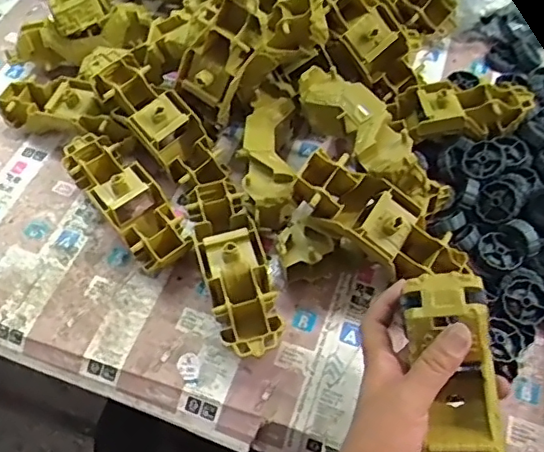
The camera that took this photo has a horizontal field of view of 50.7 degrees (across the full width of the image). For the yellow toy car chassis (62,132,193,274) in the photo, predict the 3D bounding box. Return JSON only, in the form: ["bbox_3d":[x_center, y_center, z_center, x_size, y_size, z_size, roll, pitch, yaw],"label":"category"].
[{"bbox_3d":[-0.144,-0.028,0.562,0.056,0.048,0.181,-35,66,-20],"label":"yellow toy car chassis"}]

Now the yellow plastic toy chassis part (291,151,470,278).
[{"bbox_3d":[0.095,0.003,0.492,0.172,0.054,0.055,34,63,-3],"label":"yellow plastic toy chassis part"}]

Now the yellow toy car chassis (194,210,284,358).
[{"bbox_3d":[-0.029,0.056,0.510,0.054,0.053,0.129,-13,60,-9],"label":"yellow toy car chassis"}]

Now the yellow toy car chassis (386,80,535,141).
[{"bbox_3d":[0.184,-0.116,0.573,0.147,0.034,0.058,-4,59,-4],"label":"yellow toy car chassis"}]

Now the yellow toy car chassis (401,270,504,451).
[{"bbox_3d":[0.127,0.118,0.387,0.062,0.051,0.171,0,69,-1],"label":"yellow toy car chassis"}]

